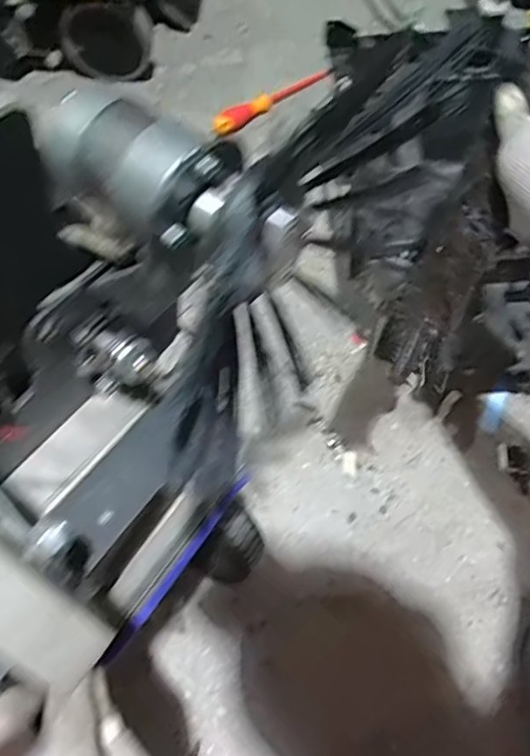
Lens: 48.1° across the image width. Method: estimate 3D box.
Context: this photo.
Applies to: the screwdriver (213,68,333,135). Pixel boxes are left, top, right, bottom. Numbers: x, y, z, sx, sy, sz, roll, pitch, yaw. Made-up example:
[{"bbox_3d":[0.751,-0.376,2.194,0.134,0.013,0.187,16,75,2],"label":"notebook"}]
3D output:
[{"bbox_3d":[0.010,-0.453,0.969,0.202,0.034,0.042,-21,66,14],"label":"screwdriver"}]

